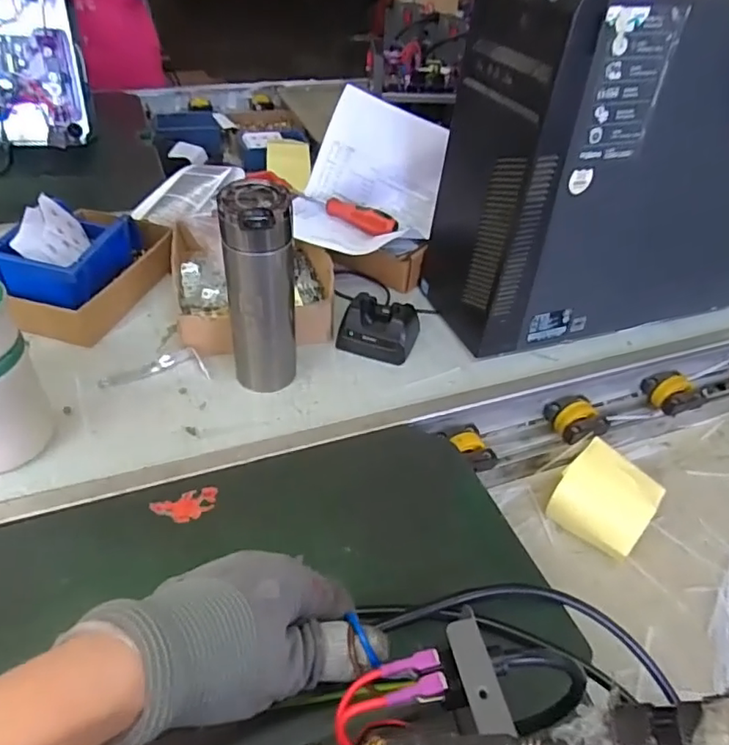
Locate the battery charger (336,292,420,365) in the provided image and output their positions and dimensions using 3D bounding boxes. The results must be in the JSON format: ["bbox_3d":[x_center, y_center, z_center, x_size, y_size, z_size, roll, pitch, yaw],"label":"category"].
[{"bbox_3d":[0.019,-0.056,0.667,0.085,0.043,0.076,18,43,14],"label":"battery charger"}]

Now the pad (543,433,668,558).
[{"bbox_3d":[0.243,0.133,0.585,0.086,0.057,0.094,30,47,25],"label":"pad"}]

